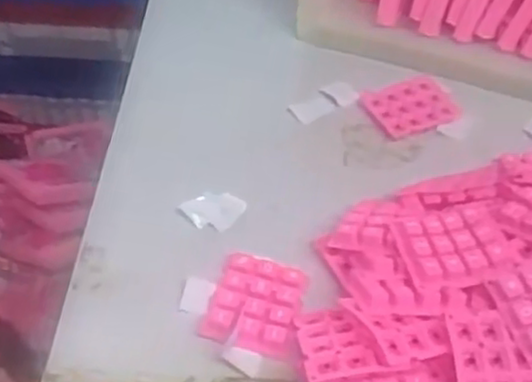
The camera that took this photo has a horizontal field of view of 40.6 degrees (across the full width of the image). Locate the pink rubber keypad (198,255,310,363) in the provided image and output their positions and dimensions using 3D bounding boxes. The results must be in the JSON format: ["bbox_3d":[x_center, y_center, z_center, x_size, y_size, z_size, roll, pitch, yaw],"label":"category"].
[{"bbox_3d":[-0.006,0.065,0.408,0.049,0.013,0.057,10,49,7],"label":"pink rubber keypad"}]

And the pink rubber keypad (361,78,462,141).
[{"bbox_3d":[0.110,-0.063,0.534,0.062,0.005,0.049,-16,51,-16],"label":"pink rubber keypad"}]

